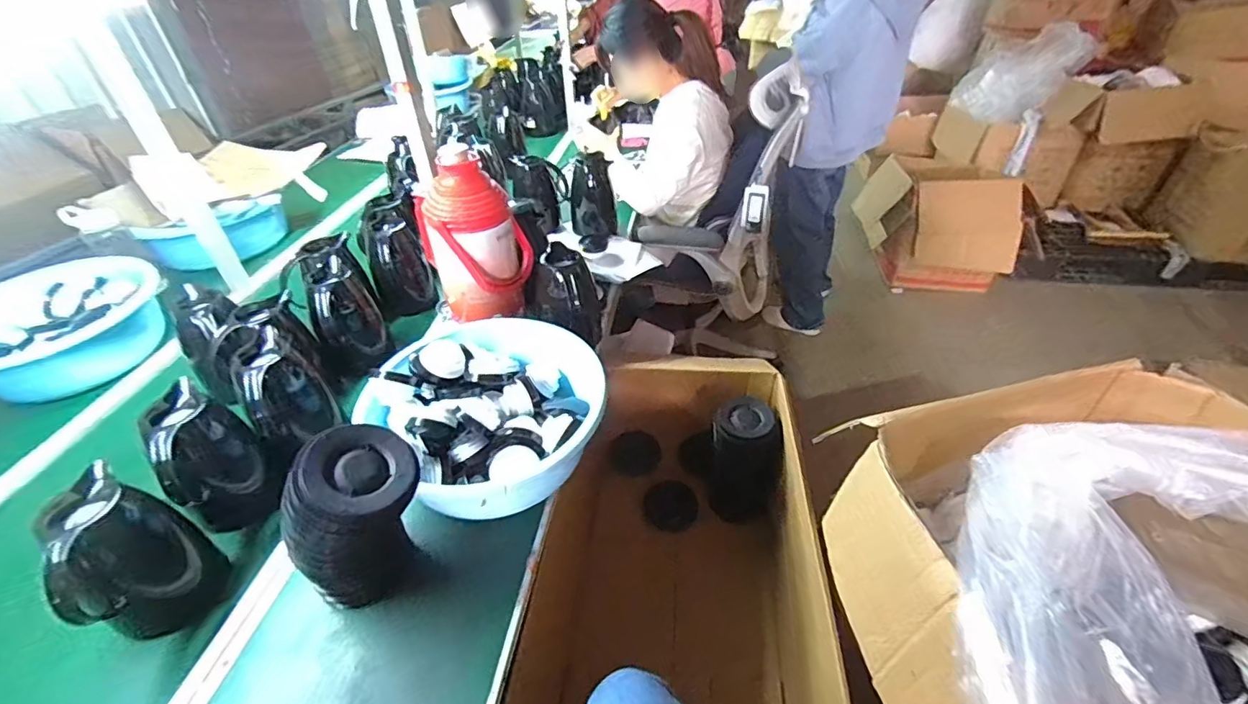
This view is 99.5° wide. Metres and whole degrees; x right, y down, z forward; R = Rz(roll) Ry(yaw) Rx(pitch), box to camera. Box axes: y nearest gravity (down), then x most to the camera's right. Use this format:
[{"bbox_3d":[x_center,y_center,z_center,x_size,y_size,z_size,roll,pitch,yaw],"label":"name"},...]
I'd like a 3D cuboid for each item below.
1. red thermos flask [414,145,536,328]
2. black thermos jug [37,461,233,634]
[{"bbox_3d":[-0.282,-0.206,0.992,0.156,0.323,0.149,-1,40,1],"label":"red thermos flask"},{"bbox_3d":[-0.608,0.258,0.651,0.114,0.196,0.132,17,44,22],"label":"black thermos jug"}]

